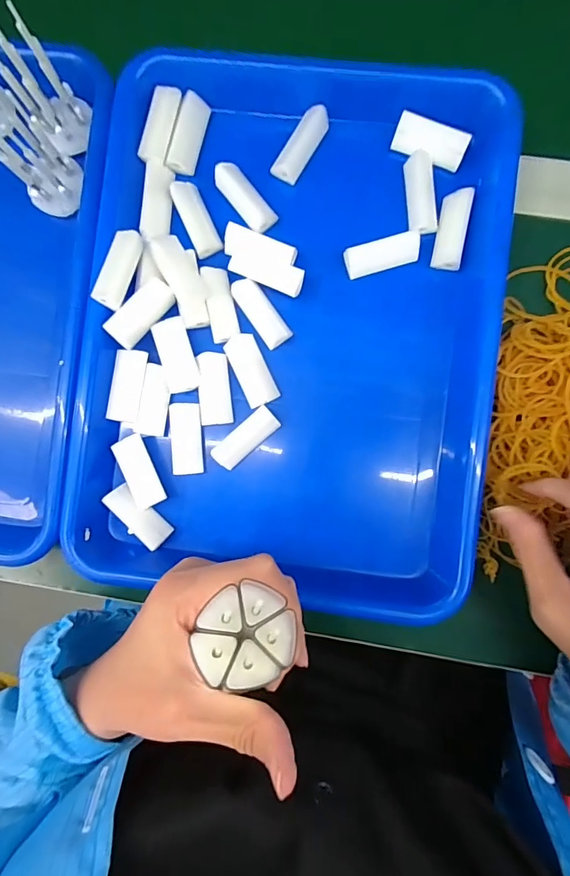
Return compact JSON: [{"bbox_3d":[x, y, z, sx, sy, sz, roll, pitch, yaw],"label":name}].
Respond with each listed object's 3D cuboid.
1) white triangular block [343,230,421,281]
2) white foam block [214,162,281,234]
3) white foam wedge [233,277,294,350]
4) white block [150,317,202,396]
[{"bbox_3d":[0.062,-0.117,0.271,0.046,0.010,0.017,-14,88,2],"label":"white triangular block"},{"bbox_3d":[-0.025,-0.155,0.272,0.018,0.010,0.046,-40,87,1],"label":"white foam block"},{"bbox_3d":[-0.016,-0.080,0.273,0.018,0.008,0.047,-36,87,1],"label":"white foam wedge"},{"bbox_3d":[-0.069,-0.053,0.271,0.021,0.007,0.046,-16,88,2],"label":"white block"}]

